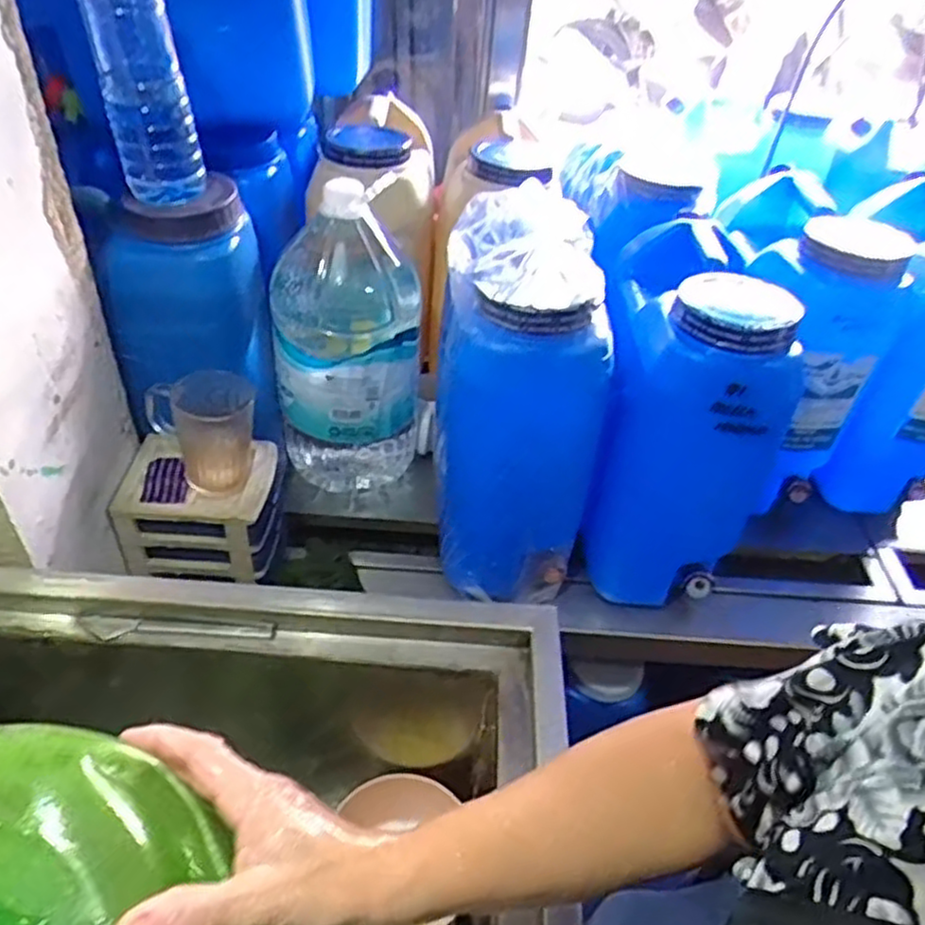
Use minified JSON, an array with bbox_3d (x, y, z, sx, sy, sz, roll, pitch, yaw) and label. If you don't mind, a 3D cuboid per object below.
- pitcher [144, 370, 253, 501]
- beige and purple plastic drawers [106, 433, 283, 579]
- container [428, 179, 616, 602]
[{"bbox_3d":[-0.292,-0.030,0.835,0.112,0.114,0.080,-11,45,-19],"label":"pitcher"},{"bbox_3d":[-0.316,0.061,0.902,0.173,0.115,0.130,1,42,-6],"label":"beige and purple plastic drawers"},{"bbox_3d":[0.061,-0.067,0.891,0.176,0.412,0.258,1,42,-6],"label":"container"}]

